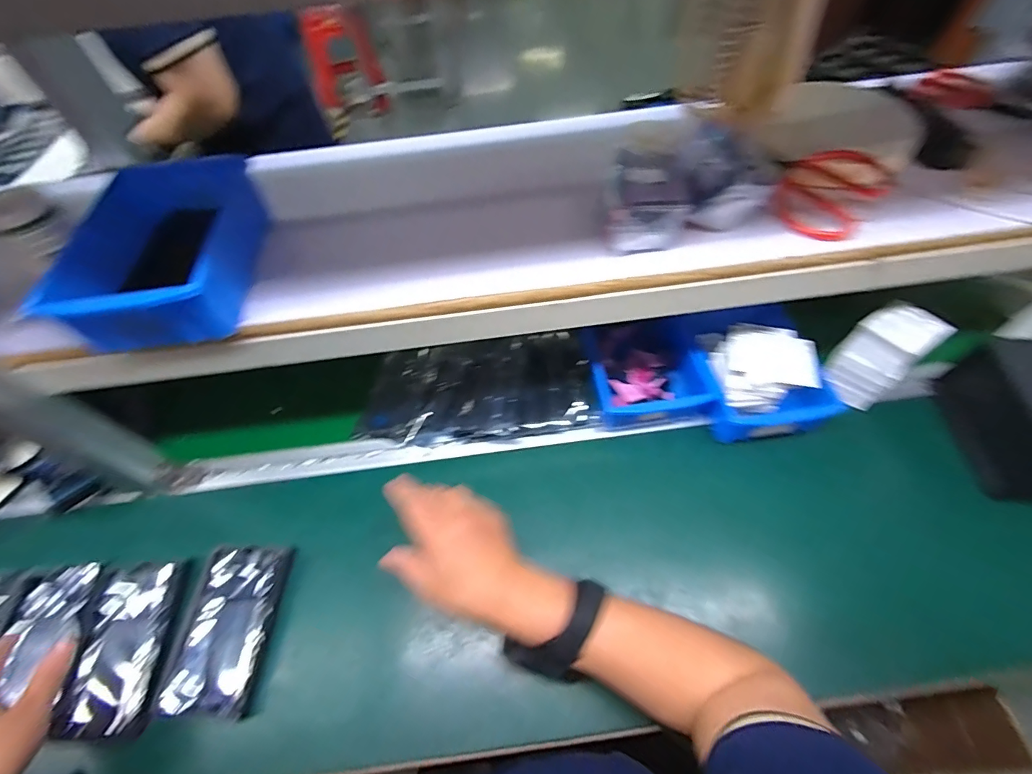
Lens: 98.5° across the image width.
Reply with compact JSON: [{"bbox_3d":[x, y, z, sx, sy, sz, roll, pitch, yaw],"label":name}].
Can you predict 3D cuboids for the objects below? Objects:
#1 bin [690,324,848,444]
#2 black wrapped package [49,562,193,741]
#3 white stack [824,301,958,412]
[{"bbox_3d":[0.296,-0.010,0.538,0.142,0.094,0.123,-3,56,3],"label":"bin"},{"bbox_3d":[-0.404,0.267,0.462,0.086,0.020,0.158,-9,56,-2],"label":"black wrapped package"},{"bbox_3d":[0.439,-0.039,0.537,0.073,0.098,0.071,-33,59,-17],"label":"white stack"}]

